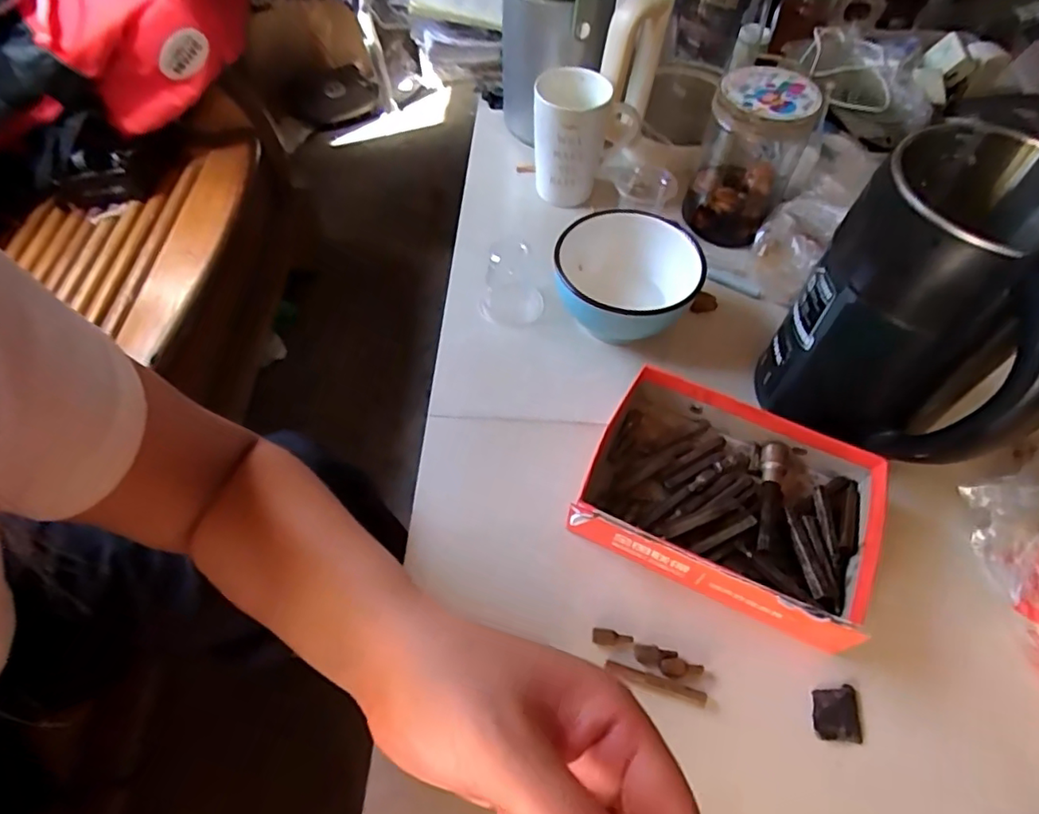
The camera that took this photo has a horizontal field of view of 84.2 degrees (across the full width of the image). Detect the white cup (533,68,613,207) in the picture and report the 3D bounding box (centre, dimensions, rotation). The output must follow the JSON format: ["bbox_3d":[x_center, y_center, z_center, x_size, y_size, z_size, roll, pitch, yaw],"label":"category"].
[{"bbox_3d":[0.056,-0.303,0.656,0.080,0.129,0.085,0,57,-1],"label":"white cup"}]

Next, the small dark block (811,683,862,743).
[{"bbox_3d":[0.216,0.207,0.390,0.033,0.005,0.034,5,57,3],"label":"small dark block"}]

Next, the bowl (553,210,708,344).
[{"bbox_3d":[0.099,-0.116,0.565,0.134,0.083,0.128,0,57,-1],"label":"bowl"}]

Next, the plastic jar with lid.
[{"bbox_3d":[0.246,-0.271,0.619,0.101,0.152,0.101,18,59,11],"label":"plastic jar with lid"}]

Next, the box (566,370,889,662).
[{"bbox_3d":[0.166,0.072,0.454,0.220,0.052,0.160,23,60,13],"label":"box"}]

